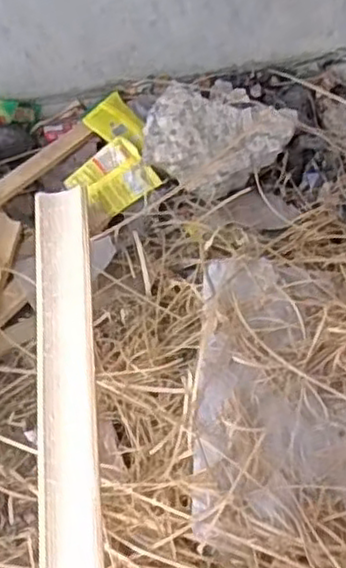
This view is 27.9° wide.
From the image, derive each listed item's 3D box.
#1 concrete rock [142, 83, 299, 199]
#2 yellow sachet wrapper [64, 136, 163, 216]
[{"bbox_3d":[0.077,-0.235,1.107,0.227,0.099,0.196,8,51,4],"label":"concrete rock"},{"bbox_3d":[-0.093,-0.166,1.082,0.117,0.033,0.105,-32,59,-24],"label":"yellow sachet wrapper"}]

